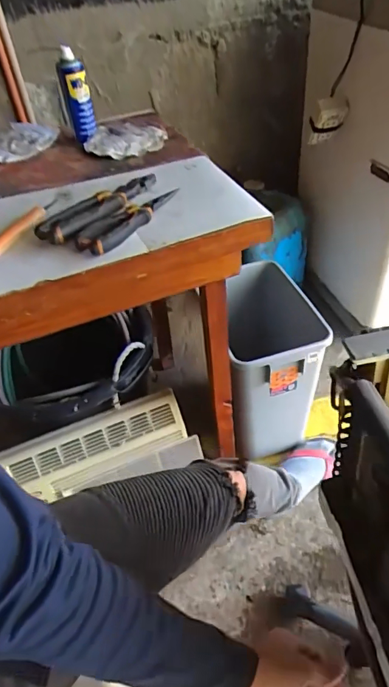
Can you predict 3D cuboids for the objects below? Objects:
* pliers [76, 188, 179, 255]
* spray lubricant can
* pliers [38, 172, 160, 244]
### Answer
[{"bbox_3d":[-0.092,-0.191,0.689,0.051,0.027,0.196,20,51,24],"label":"pliers"},{"bbox_3d":[-0.230,-0.482,0.912,0.051,0.155,0.047,-14,45,-7],"label":"spray lubricant can"},{"bbox_3d":[-0.132,-0.212,0.707,0.067,0.027,0.231,26,53,28],"label":"pliers"}]

